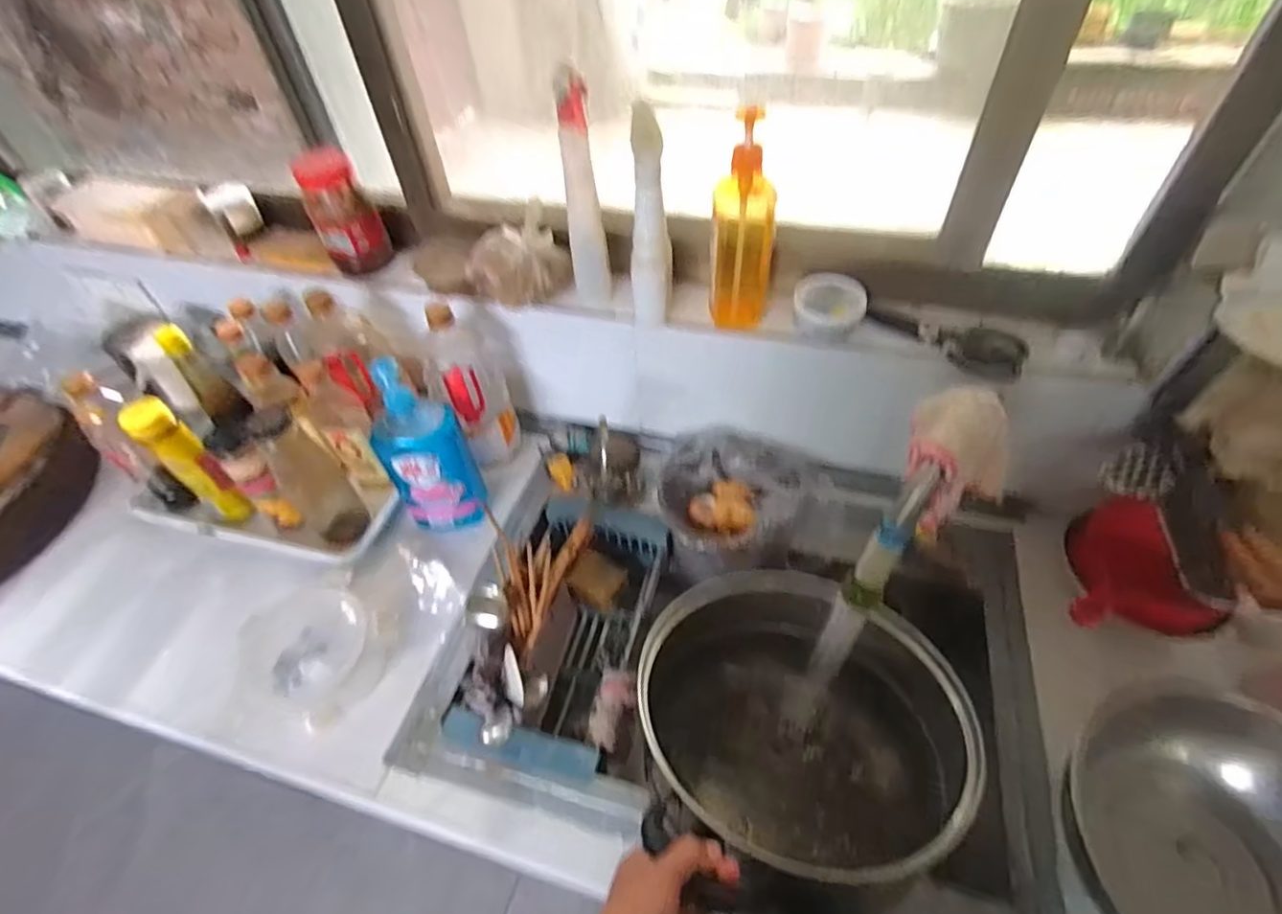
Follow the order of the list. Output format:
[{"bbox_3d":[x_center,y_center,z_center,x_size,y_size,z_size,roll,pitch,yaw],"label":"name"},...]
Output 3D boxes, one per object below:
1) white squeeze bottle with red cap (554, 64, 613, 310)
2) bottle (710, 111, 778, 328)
[{"bbox_3d":[-0.072,-0.316,0.724,0.047,0.280,0.033,-9,49,-3],"label":"white squeeze bottle with red cap"},{"bbox_3d":[0.125,-0.274,0.711,0.077,0.245,0.054,4,50,8],"label":"bottle"}]

